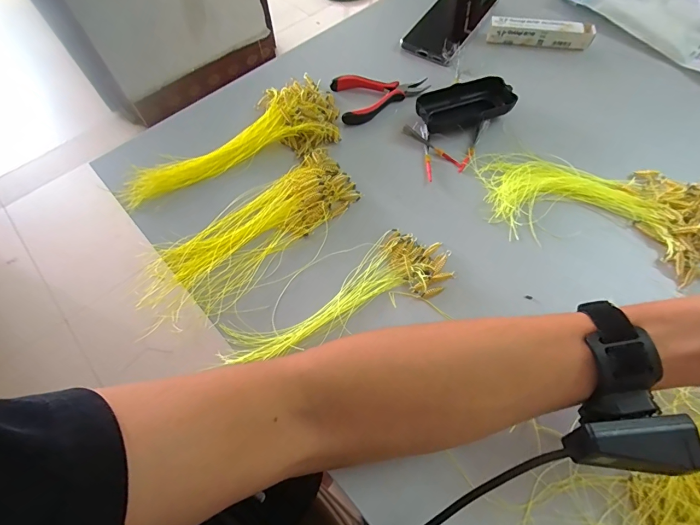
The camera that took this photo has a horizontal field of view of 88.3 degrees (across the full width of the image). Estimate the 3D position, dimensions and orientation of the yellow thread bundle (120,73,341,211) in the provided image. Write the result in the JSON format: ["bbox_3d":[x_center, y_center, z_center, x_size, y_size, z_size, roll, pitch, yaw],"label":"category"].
[{"bbox_3d":[-0.133,-0.144,0.408,0.256,0.026,0.108,-26,66,-11],"label":"yellow thread bundle"}]

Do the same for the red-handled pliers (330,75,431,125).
[{"bbox_3d":[0.031,-0.216,0.449,0.119,0.013,0.066,-29,66,-13],"label":"red-handled pliers"}]

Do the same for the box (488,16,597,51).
[{"bbox_3d":[0.255,-0.307,0.484,0.134,0.026,0.018,6,64,4],"label":"box"}]

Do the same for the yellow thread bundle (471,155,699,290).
[{"bbox_3d":[0.252,-0.060,0.366,0.240,0.022,0.118,18,65,10],"label":"yellow thread bundle"}]

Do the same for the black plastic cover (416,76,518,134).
[{"bbox_3d":[0.135,-0.185,0.431,0.113,0.023,0.058,-14,64,-6],"label":"black plastic cover"}]

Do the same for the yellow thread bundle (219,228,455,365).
[{"bbox_3d":[-0.010,0.033,0.323,0.211,0.009,0.069,-26,66,-11],"label":"yellow thread bundle"}]

